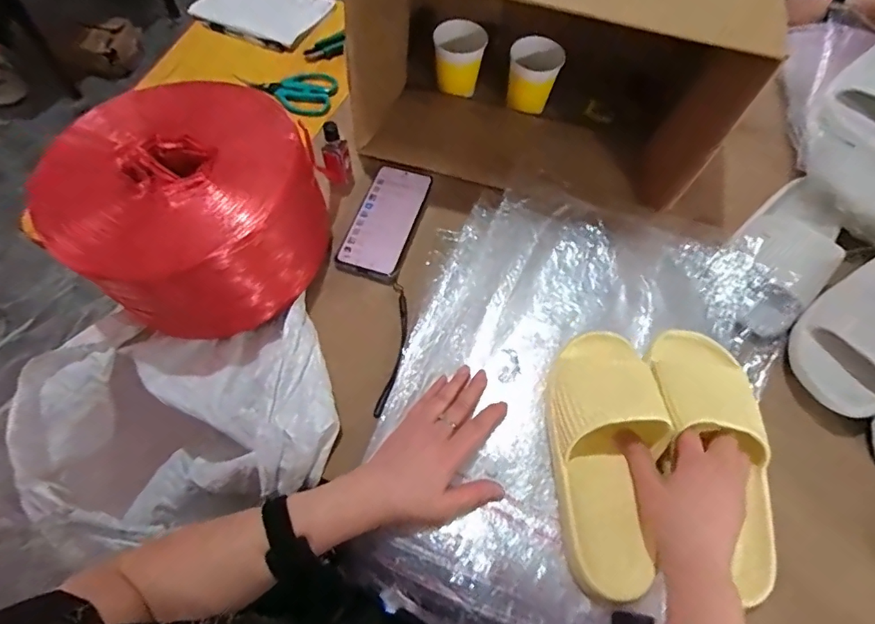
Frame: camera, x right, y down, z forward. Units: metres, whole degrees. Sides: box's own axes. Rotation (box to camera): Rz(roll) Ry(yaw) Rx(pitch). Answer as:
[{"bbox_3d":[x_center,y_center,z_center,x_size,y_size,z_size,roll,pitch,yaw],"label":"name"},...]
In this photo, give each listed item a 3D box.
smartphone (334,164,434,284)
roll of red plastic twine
[{"bbox_3d":[-0.062,-0.114,0.602,0.077,0.016,0.170,17,64,8],"label":"smartphone"},{"bbox_3d":[-0.261,-0.115,0.526,0.242,0.135,0.260,0,63,-1],"label":"roll of red plastic twine"}]

